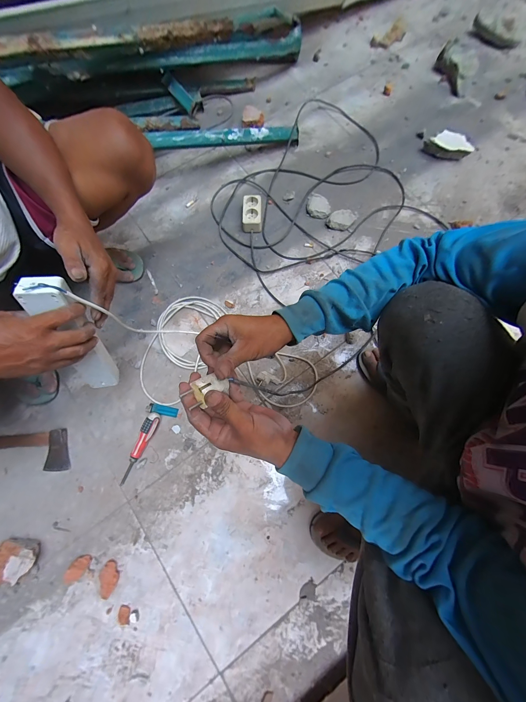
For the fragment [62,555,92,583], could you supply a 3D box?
[{"bbox_3d":[-0.407,0.477,0.552,0.049,0.027,0.036,-42,79,-10],"label":"fragment"}]

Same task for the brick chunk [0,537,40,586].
[{"bbox_3d":[-0.535,0.453,0.542,0.096,0.050,0.075,-3,75,-1],"label":"brick chunk"}]

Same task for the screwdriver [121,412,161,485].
[{"bbox_3d":[-0.304,0.238,0.615,0.031,0.033,0.180,25,77,6],"label":"screwdriver"}]

